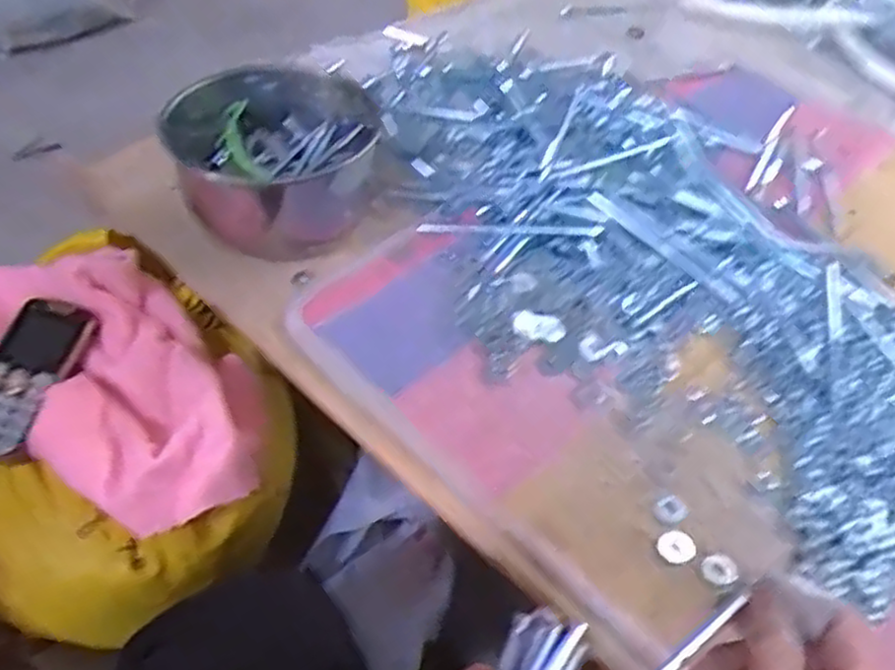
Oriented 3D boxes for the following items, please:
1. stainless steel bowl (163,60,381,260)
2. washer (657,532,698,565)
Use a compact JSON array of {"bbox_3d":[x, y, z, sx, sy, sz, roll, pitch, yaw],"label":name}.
[{"bbox_3d":[-0.145,-0.140,0.612,0.174,0.105,0.147,-3,49,-6],"label":"stainless steel bowl"},{"bbox_3d":[0.136,0.125,0.439,0.022,0.004,0.019,-30,56,-26],"label":"washer"}]

